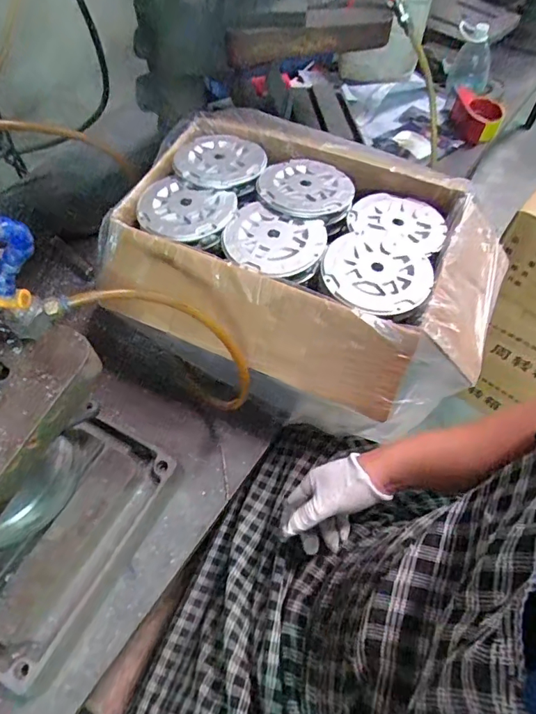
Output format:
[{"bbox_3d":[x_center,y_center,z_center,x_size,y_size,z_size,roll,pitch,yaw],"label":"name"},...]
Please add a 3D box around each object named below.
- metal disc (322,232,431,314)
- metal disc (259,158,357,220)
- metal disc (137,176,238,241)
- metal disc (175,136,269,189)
[{"bbox_3d":[0.137,-0.107,0.588,0.131,0.018,0.123,-1,58,2],"label":"metal disc"},{"bbox_3d":[0.054,-0.246,0.679,0.132,0.013,0.132,-1,58,2],"label":"metal disc"},{"bbox_3d":[-0.118,-0.208,0.656,0.129,0.013,0.129,-1,58,2],"label":"metal disc"},{"bbox_3d":[-0.070,-0.295,0.697,0.126,0.012,0.125,-1,58,2],"label":"metal disc"}]

